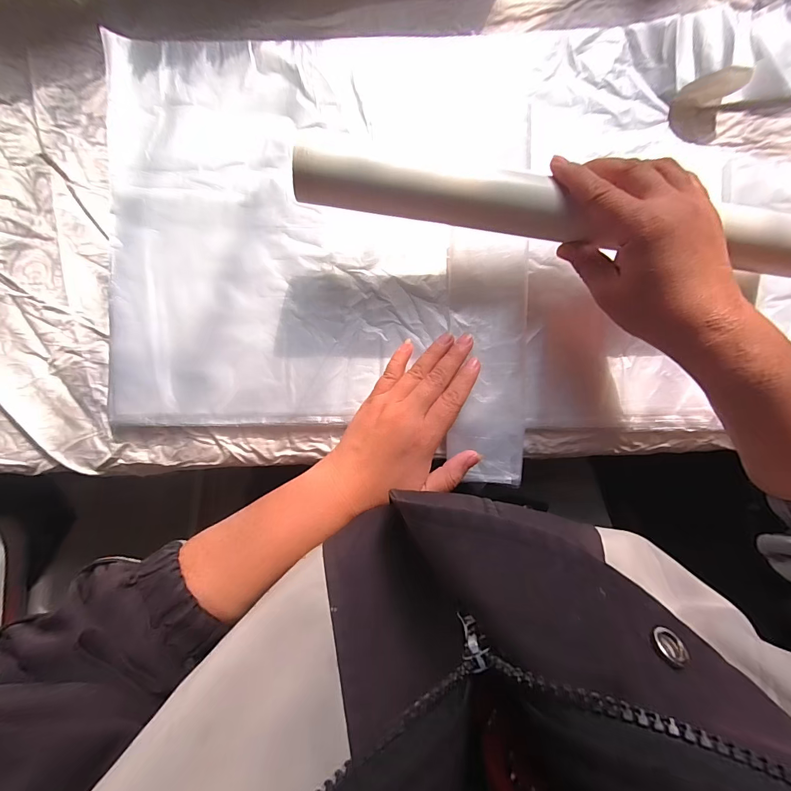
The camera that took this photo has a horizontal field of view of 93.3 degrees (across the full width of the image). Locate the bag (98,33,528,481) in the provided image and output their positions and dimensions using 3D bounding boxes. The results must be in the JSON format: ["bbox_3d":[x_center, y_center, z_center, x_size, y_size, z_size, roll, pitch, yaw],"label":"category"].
[{"bbox_3d":[-0.062,-0.116,0.304,0.335,0.009,0.340,0,90,1],"label":"bag"}]

